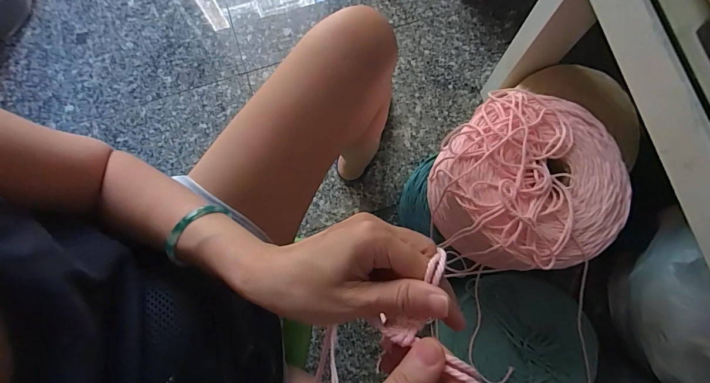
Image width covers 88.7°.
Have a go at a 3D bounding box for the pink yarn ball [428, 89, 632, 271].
[{"bbox_3d":[0.228,-0.013,0.496,0.235,0.120,0.227,0,79,2],"label":"pink yarn ball"}]

